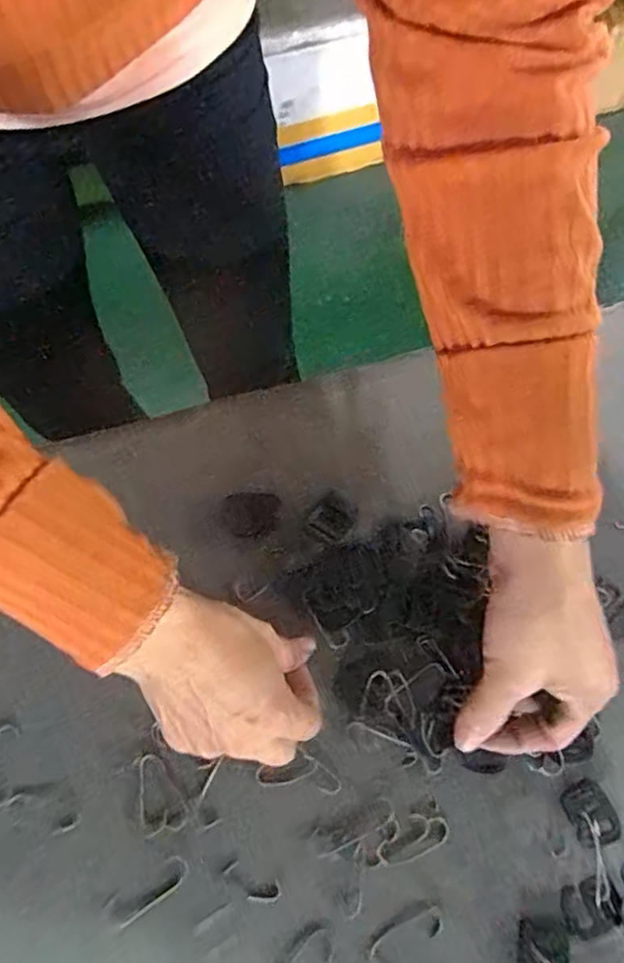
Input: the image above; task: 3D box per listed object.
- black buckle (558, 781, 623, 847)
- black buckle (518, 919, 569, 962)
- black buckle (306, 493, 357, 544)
[{"bbox_3d":[0.158,0.188,0.357,0.026,0.004,0.033,-19,71,-8],"label":"black buckle"},{"bbox_3d":[0.122,0.249,0.332,0.026,0.004,0.026,10,70,3],"label":"black buckle"},{"bbox_3d":[0.013,0.025,0.415,0.028,0.004,0.030,42,74,13],"label":"black buckle"}]

